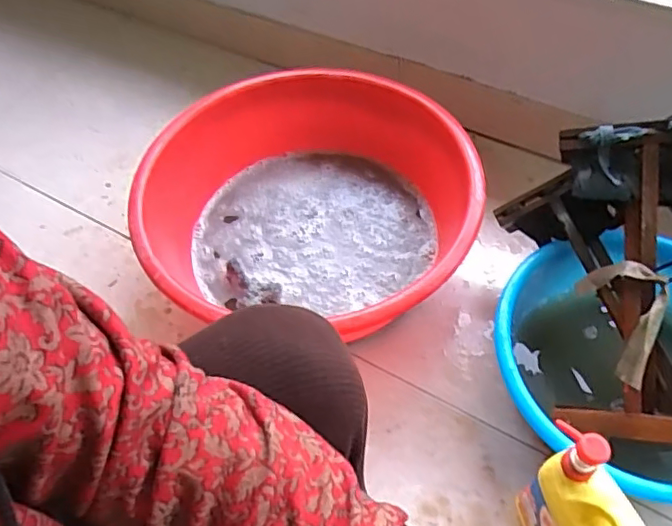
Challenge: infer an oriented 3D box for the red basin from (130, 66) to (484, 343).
[{"bbox_3d":[-0.034,-0.085,0.975,0.502,0.218,0.477,-2,54,2],"label":"red basin"}]

